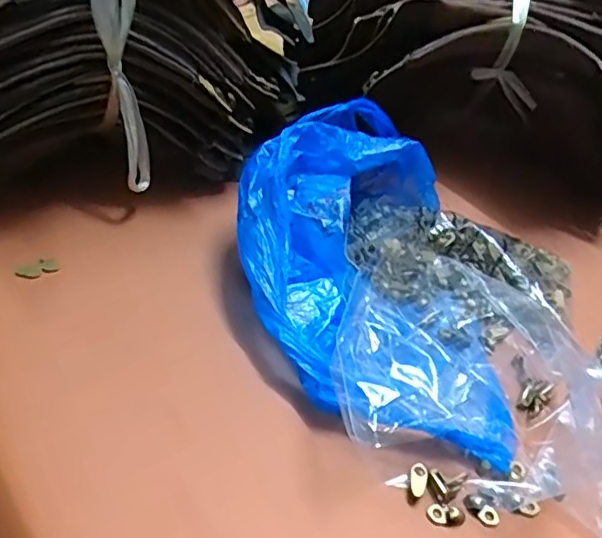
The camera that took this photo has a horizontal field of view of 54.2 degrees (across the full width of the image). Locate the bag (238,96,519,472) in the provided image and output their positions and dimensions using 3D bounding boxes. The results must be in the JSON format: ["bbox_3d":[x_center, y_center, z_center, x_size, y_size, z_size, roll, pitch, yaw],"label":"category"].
[{"bbox_3d":[0.041,-0.008,0.365,0.157,0.064,0.244,3,46,-9],"label":"bag"}]

